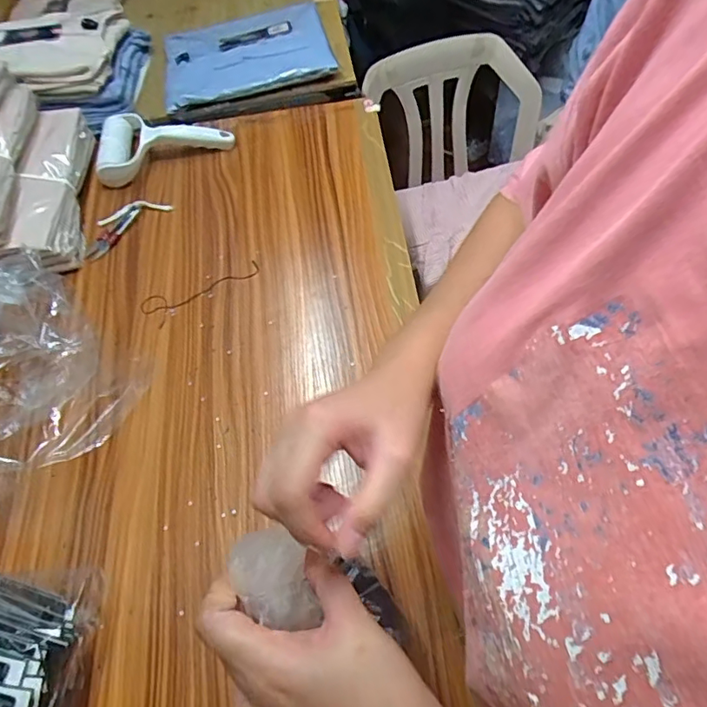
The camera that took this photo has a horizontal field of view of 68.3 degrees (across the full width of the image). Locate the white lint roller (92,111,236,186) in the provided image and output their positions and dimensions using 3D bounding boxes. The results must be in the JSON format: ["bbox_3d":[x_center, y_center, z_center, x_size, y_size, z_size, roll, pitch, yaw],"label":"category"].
[{"bbox_3d":[-0.280,-0.313,0.752,0.193,0.039,0.111,-23,62,-9],"label":"white lint roller"}]

